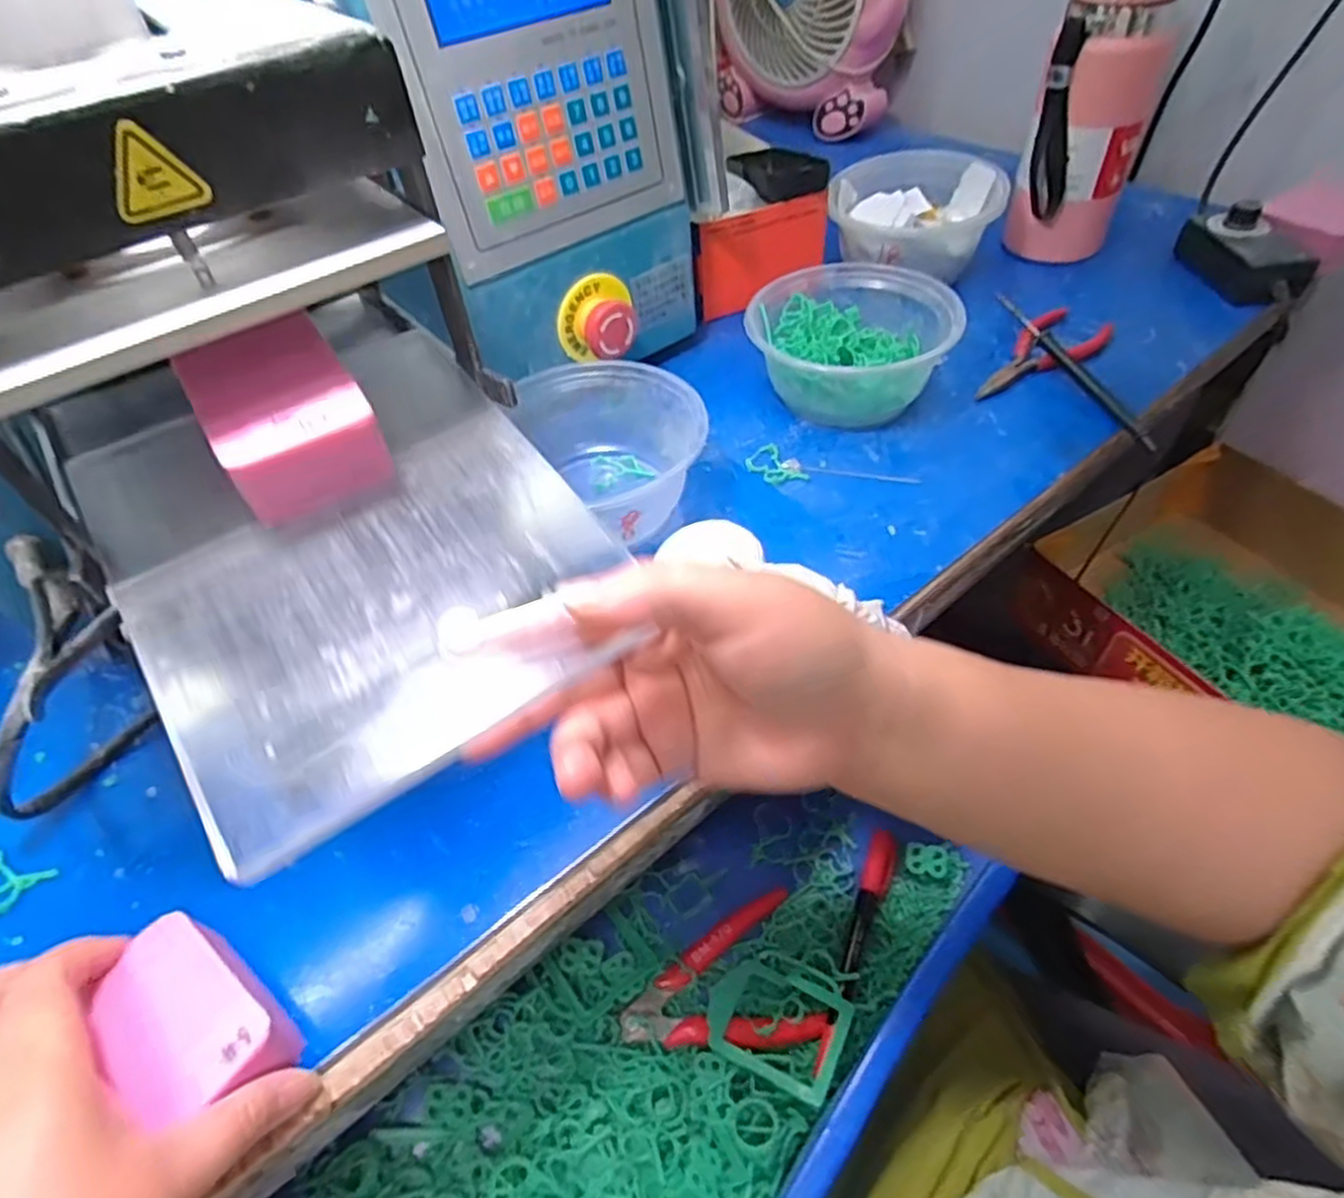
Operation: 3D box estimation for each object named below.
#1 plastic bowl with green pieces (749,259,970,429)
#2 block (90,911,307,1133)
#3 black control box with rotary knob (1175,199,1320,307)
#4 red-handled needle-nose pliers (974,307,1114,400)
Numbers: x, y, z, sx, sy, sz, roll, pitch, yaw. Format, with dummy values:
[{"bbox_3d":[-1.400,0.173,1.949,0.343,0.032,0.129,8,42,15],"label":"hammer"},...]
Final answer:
[{"bbox_3d":[0.123,-0.175,0.497,0.128,0.064,0.121,-2,49,3],"label":"plastic bowl with green pieces"},{"bbox_3d":[-0.173,0.152,0.265,0.072,0.025,0.044,29,58,26],"label":"block"},{"bbox_3d":[0.440,-0.267,0.556,0.042,0.052,0.095,-8,49,-2],"label":"black control box with rotary knob"},{"bbox_3d":[0.261,-0.171,0.512,0.129,0.016,0.048,-38,57,-25],"label":"red-handled needle-nose pliers"}]

